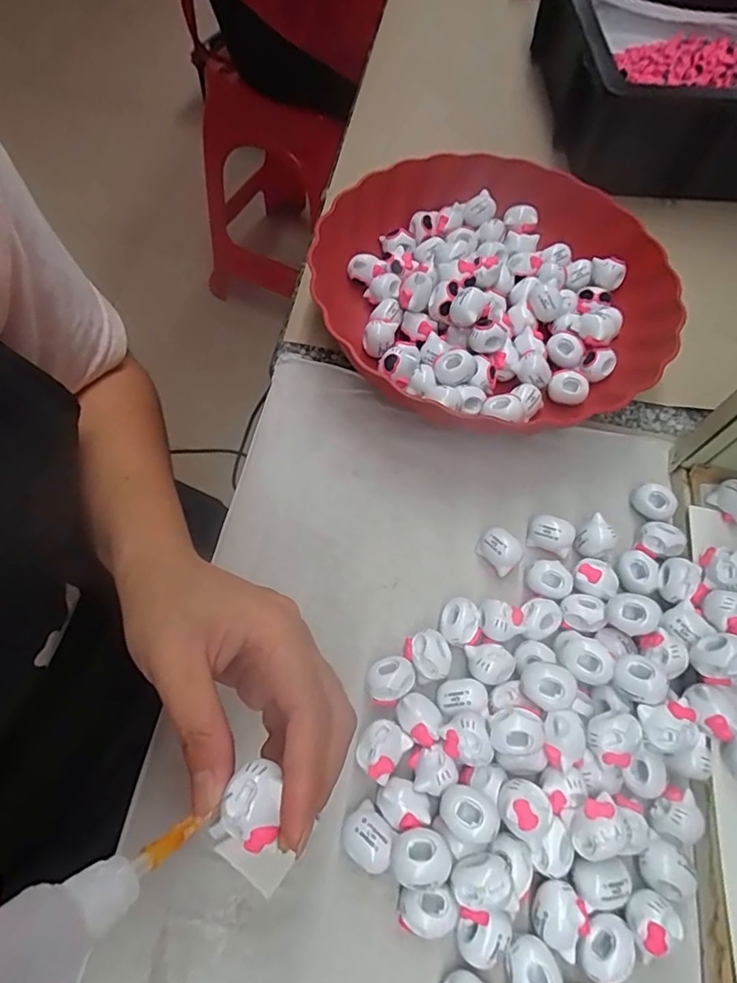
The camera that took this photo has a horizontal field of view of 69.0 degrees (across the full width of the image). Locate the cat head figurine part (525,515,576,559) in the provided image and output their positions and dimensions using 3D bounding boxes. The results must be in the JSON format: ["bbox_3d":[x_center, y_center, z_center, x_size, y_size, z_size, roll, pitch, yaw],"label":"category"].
[{"bbox_3d":[0.108,0.026,0.320,0.025,0.020,0.017,28,65,10],"label":"cat head figurine part"}]

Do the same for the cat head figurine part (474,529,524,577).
[{"bbox_3d":[0.076,0.035,0.313,0.016,0.021,0.024,-32,70,-18],"label":"cat head figurine part"}]

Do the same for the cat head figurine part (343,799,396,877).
[{"bbox_3d":[0.000,0.158,0.245,0.021,0.019,0.024,-41,72,-21],"label":"cat head figurine part"}]

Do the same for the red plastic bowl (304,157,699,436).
[{"bbox_3d":[0.086,-0.141,0.381,0.232,0.050,0.223,-17,66,-12],"label":"red plastic bowl"}]

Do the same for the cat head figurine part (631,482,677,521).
[{"bbox_3d":[0.177,0.008,0.334,0.016,0.022,0.023,-36,71,-19],"label":"cat head figurine part"}]

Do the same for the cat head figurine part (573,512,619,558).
[{"bbox_3d":[0.133,0.030,0.318,0.019,0.026,0.016,43,68,16],"label":"cat head figurine part"}]

